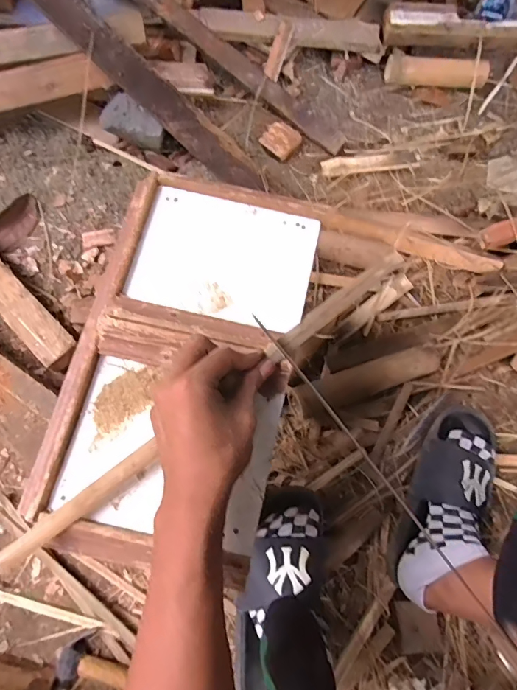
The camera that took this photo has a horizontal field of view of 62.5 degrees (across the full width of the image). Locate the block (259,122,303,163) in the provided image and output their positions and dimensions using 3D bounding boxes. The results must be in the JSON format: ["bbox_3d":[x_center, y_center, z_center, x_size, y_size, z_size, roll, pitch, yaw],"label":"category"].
[{"bbox_3d":[0.040,-0.380,0.794,0.064,0.018,0.059,36,76,10],"label":"block"}]

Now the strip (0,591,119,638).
[{"bbox_3d":[-0.402,0.354,0.613,0.419,0.007,0.015,13,74,4],"label":"strip"}]

